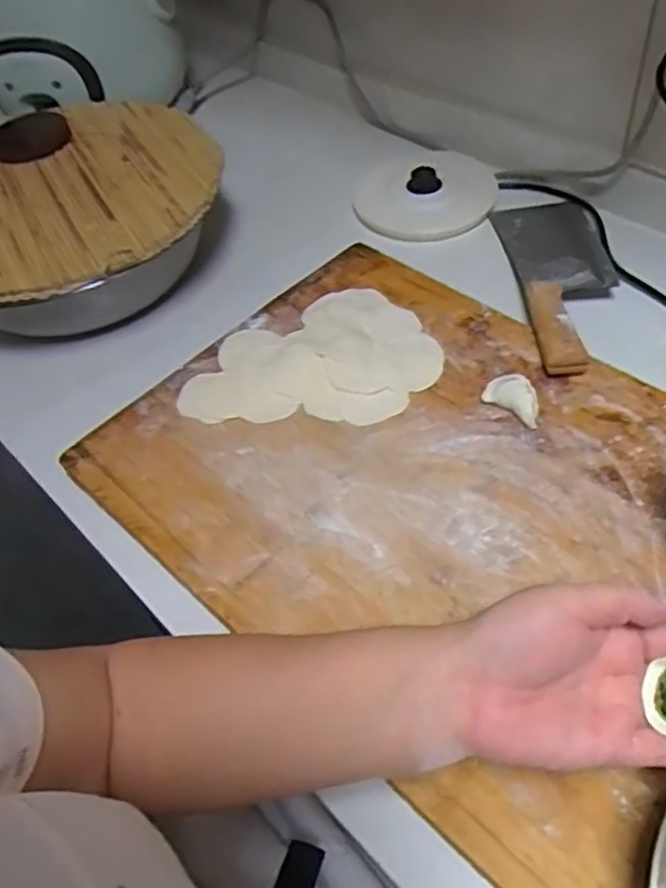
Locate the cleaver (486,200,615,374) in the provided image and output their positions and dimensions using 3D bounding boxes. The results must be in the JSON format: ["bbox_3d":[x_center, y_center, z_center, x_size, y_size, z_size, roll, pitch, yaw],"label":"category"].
[{"bbox_3d":[0.210,-0.159,0.640,0.094,0.031,0.259,-6,51,4],"label":"cleaver"}]

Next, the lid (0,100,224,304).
[{"bbox_3d":[-0.278,-0.244,0.681,0.308,0.020,0.321,-4,51,5],"label":"lid"}]

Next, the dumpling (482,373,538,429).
[{"bbox_3d":[0.139,-0.036,0.544,0.046,0.022,0.025,32,62,29],"label":"dumpling"}]

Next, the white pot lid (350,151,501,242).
[{"bbox_3d":[0.099,-0.272,0.772,0.148,0.046,0.131,-2,51,7],"label":"white pot lid"}]

